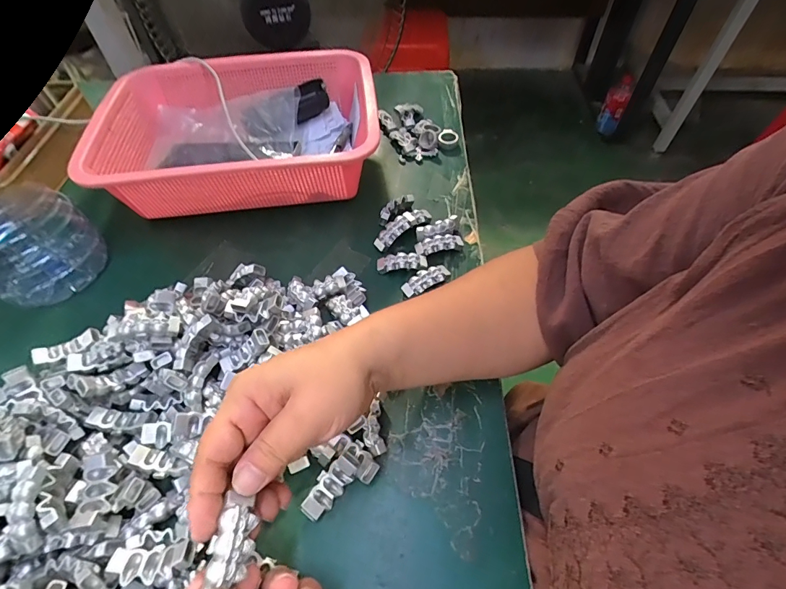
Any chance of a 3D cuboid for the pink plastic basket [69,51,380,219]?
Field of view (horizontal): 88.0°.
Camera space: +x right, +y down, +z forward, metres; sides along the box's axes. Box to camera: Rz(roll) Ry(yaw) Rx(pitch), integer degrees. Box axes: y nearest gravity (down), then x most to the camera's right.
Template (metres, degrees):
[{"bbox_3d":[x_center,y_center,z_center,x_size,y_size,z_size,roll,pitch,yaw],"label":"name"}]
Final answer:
[{"bbox_3d":[-0.172,-0.186,0.477,0.288,0.092,0.213,-6,54,-3],"label":"pink plastic basket"}]

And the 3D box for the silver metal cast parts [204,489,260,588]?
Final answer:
[{"bbox_3d":[-0.079,0.121,0.202,0.019,0.011,0.039,-1,58,1],"label":"silver metal cast parts"}]

